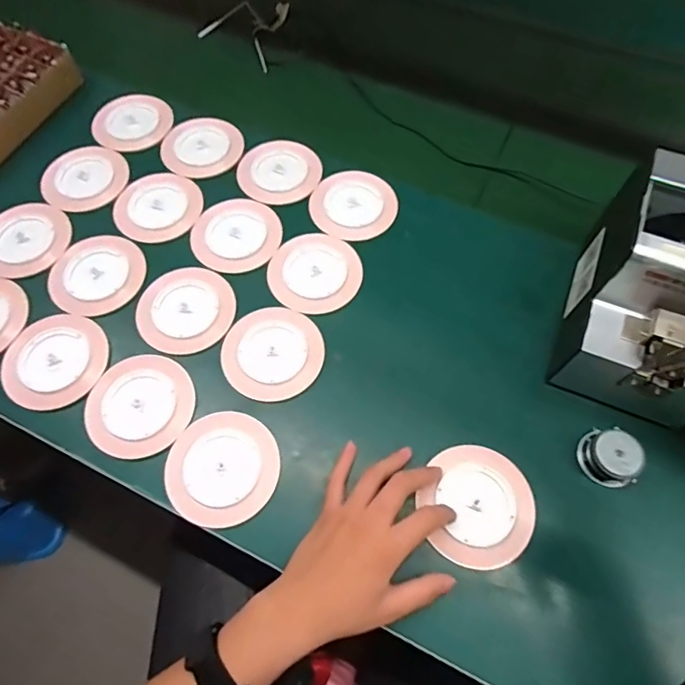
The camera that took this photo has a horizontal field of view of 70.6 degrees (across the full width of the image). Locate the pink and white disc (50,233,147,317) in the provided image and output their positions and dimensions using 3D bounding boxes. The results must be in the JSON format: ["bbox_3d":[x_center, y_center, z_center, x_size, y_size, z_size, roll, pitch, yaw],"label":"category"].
[{"bbox_3d":[-0.267,-0.078,0.529,0.096,0.004,0.099,0,64,0],"label":"pink and white disc"}]

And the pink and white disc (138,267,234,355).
[{"bbox_3d":[-0.164,-0.037,0.509,0.097,0.004,0.100,0,64,0],"label":"pink and white disc"}]

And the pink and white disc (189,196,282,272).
[{"bbox_3d":[-0.121,-0.123,0.551,0.098,0.006,0.096,0,64,0],"label":"pink and white disc"}]

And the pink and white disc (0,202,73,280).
[{"bbox_3d":[-0.359,-0.120,0.546,0.094,0.007,0.094,0,64,0],"label":"pink and white disc"}]

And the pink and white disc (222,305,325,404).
[{"bbox_3d":[-0.070,0.008,0.487,0.098,0.009,0.098,0,64,0],"label":"pink and white disc"}]

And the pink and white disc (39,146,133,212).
[{"bbox_3d":[-0.313,-0.202,0.587,0.099,0.005,0.086,-34,69,-15],"label":"pink and white disc"}]

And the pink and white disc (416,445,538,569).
[{"bbox_3d":[0.119,0.143,0.424,0.093,0.008,0.099,0,64,0],"label":"pink and white disc"}]

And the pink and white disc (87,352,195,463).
[{"bbox_3d":[-0.193,0.057,0.463,0.094,0.006,0.103,0,64,0],"label":"pink and white disc"}]

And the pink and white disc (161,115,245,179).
[{"bbox_3d":[-0.178,-0.250,0.609,0.098,0.004,0.104,0,64,0],"label":"pink and white disc"}]

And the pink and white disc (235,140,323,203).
[{"bbox_3d":[-0.077,-0.212,0.592,0.100,0.005,0.093,0,64,0],"label":"pink and white disc"}]

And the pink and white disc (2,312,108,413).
[{"bbox_3d":[-0.288,0.015,0.483,0.092,0.008,0.102,-29,68,-13],"label":"pink and white disc"}]

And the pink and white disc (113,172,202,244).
[{"bbox_3d":[-0.217,-0.160,0.567,0.097,0.005,0.097,0,64,0],"label":"pink and white disc"}]

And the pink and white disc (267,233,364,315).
[{"bbox_3d":[-0.030,-0.078,0.527,0.098,0.004,0.097,-6,64,-3],"label":"pink and white disc"}]

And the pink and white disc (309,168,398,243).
[{"bbox_3d":[0.011,-0.163,0.566,0.092,0.010,0.101,0,64,0],"label":"pink and white disc"}]

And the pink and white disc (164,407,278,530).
[{"bbox_3d":[-0.109,0.112,0.439,0.097,0.004,0.100,0,64,0],"label":"pink and white disc"}]

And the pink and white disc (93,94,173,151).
[{"bbox_3d":[-0.271,-0.286,0.625,0.098,0.010,0.085,-22,66,-10],"label":"pink and white disc"}]

